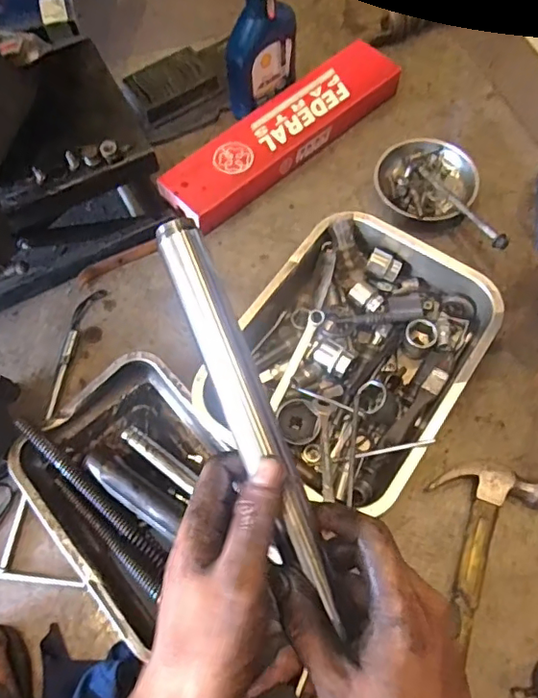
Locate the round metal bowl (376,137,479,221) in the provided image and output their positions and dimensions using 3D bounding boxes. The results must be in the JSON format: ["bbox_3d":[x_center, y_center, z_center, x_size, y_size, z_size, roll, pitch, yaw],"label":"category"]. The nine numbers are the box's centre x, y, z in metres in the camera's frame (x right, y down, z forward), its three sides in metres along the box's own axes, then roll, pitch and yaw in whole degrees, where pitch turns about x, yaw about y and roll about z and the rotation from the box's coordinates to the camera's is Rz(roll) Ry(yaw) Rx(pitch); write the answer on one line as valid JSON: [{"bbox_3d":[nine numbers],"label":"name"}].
[{"bbox_3d":[0.234,-0.249,0.815,0.143,0.040,0.138,-1,66,1],"label":"round metal bowl"}]

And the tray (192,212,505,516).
[{"bbox_3d":[0.102,0.011,0.687,0.267,0.076,0.357,32,70,15],"label":"tray"}]

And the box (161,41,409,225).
[{"bbox_3d":[0.024,-0.338,0.856,0.441,0.056,0.119,-39,70,-15],"label":"box"}]

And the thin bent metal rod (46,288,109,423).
[{"bbox_3d":[-0.267,0.000,0.729,0.030,0.017,0.197,11,67,7],"label":"thin bent metal rod"}]

